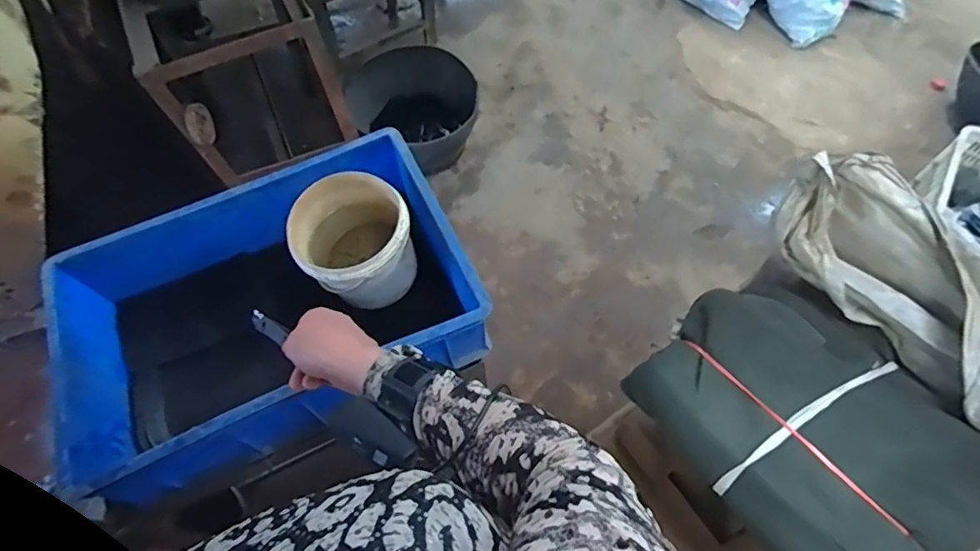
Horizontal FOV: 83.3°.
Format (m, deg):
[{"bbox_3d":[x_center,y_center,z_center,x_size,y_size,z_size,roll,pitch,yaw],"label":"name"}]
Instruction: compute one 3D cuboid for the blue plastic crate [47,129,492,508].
[{"bbox_3d":[-0.296,0.042,0.757,0.504,0.156,0.328,-23,65,-11],"label":"blue plastic crate"}]

